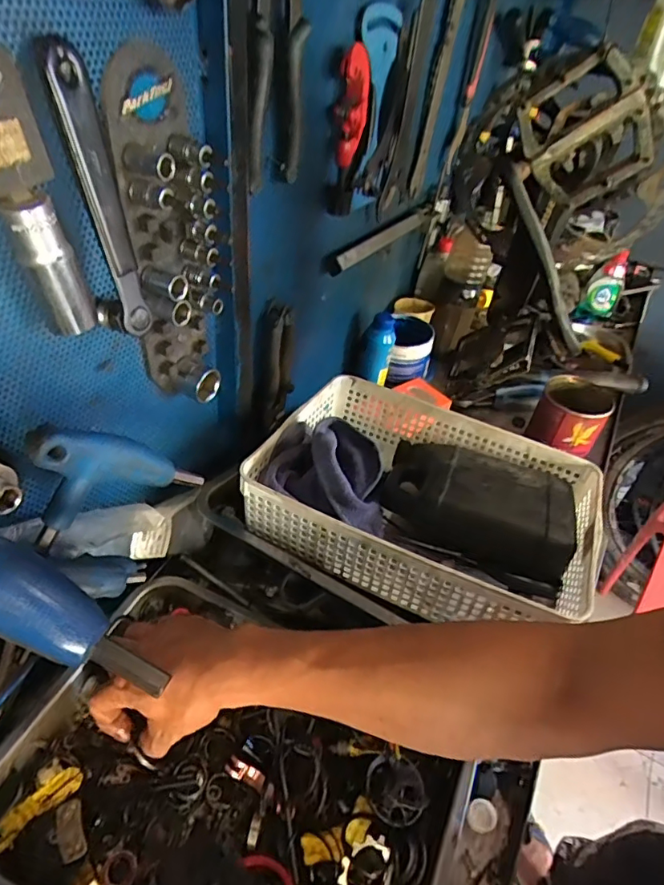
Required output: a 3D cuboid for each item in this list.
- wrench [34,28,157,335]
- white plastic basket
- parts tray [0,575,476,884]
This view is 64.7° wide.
[{"bbox_3d":[-0.142,-0.144,0.320,0.019,0.158,0.024,24,43,33],"label":"wrench"},{"bbox_3d":[0.100,0.049,0.560,0.328,0.086,0.248,22,44,17],"label":"white plastic basket"},{"bbox_3d":[-0.081,0.280,0.426,0.347,0.048,0.249,20,43,15],"label":"parts tray"}]

